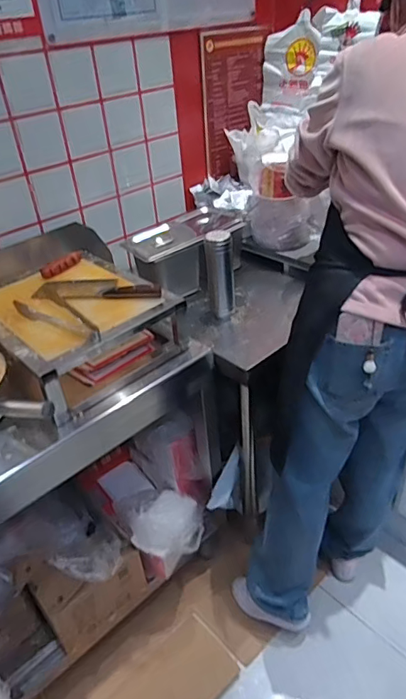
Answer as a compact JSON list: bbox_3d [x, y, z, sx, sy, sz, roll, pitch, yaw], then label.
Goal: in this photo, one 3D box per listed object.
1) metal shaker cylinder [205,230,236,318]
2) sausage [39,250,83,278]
[{"bbox_3d":[0.041,-0.179,1.147,0.057,0.195,0.059,-16,37,-15],"label":"metal shaker cylinder"},{"bbox_3d":[-0.340,-0.206,1.167,0.029,0.028,0.110,24,45,34],"label":"sausage"}]

